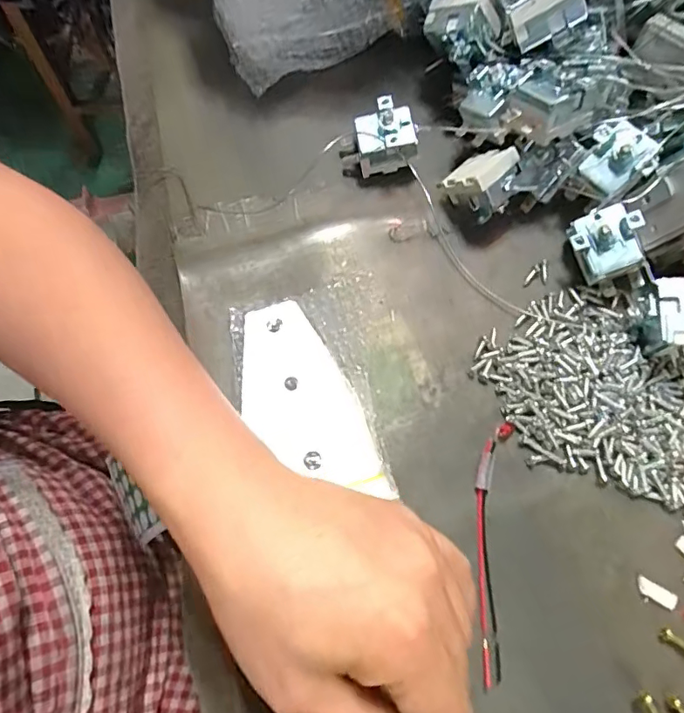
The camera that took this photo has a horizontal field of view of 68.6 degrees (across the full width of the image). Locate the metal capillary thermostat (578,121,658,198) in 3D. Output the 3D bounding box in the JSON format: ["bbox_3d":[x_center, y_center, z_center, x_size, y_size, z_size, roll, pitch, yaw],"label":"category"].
[{"bbox_3d":[0.153,-0.109,0.279,0.035,0.034,0.020,44,35,15],"label":"metal capillary thermostat"}]

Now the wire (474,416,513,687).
[{"bbox_3d":[0.071,0.090,0.242,0.017,0.006,0.118,8,72,4],"label":"wire"}]

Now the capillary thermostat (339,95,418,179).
[{"bbox_3d":[0.022,-0.132,0.307,0.044,0.033,0.030,-3,72,0],"label":"capillary thermostat"}]

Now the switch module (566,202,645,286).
[{"bbox_3d":[0.147,-0.062,0.277,0.035,0.012,0.037,-20,88,22],"label":"switch module"}]

